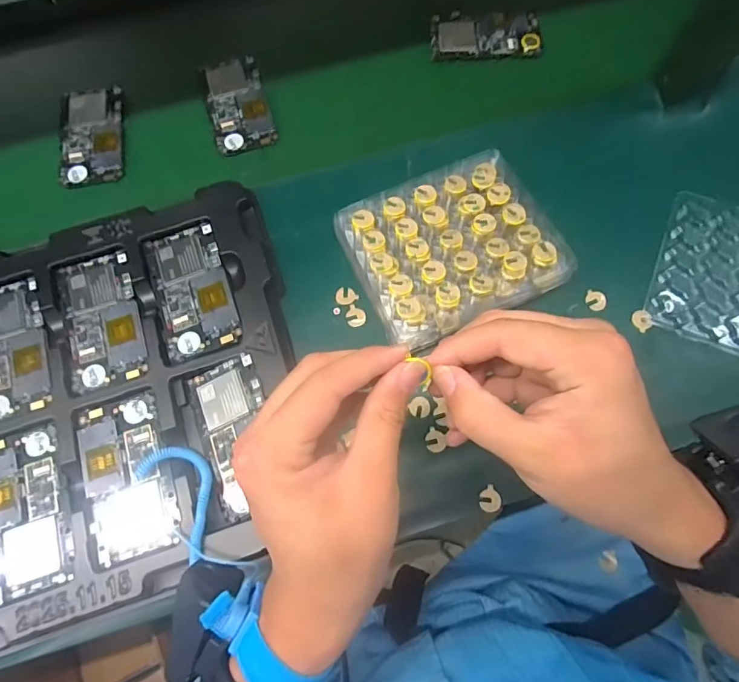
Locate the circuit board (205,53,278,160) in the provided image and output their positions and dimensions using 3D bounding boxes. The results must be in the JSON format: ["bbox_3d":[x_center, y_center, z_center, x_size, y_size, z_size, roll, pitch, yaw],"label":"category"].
[{"bbox_3d":[-0.143,-0.259,0.522,0.064,0.008,0.121,-17,72,-3],"label":"circuit board"}]

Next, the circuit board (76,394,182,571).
[{"bbox_3d":[-0.197,0.109,0.389,0.066,0.006,0.124,-18,72,-4],"label":"circuit board"}]

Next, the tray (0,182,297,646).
[{"bbox_3d":[-0.333,0.078,0.400,0.542,0.021,0.322,-18,72,-4],"label":"tray"}]

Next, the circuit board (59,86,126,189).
[{"bbox_3d":[-0.297,-0.221,0.511,0.064,0.009,0.126,-11,72,-1],"label":"circuit board"}]

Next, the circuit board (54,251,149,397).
[{"bbox_3d":[-0.240,-0.019,0.429,0.066,0.008,0.122,-18,72,-4],"label":"circuit board"}]

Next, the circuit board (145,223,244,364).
[{"bbox_3d":[-0.158,-0.047,0.430,0.064,0.004,0.125,-18,72,-4],"label":"circuit board"}]

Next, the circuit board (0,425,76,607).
[{"bbox_3d":[-0.276,0.135,0.381,0.067,0.005,0.126,-20,72,-4],"label":"circuit board"}]

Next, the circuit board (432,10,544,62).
[{"bbox_3d":[0.133,-0.348,0.545,0.123,0.013,0.058,-2,72,2],"label":"circuit board"}]

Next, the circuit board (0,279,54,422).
[{"bbox_3d":[-0.318,0.006,0.423,0.064,0.006,0.125,-18,72,-4],"label":"circuit board"}]

